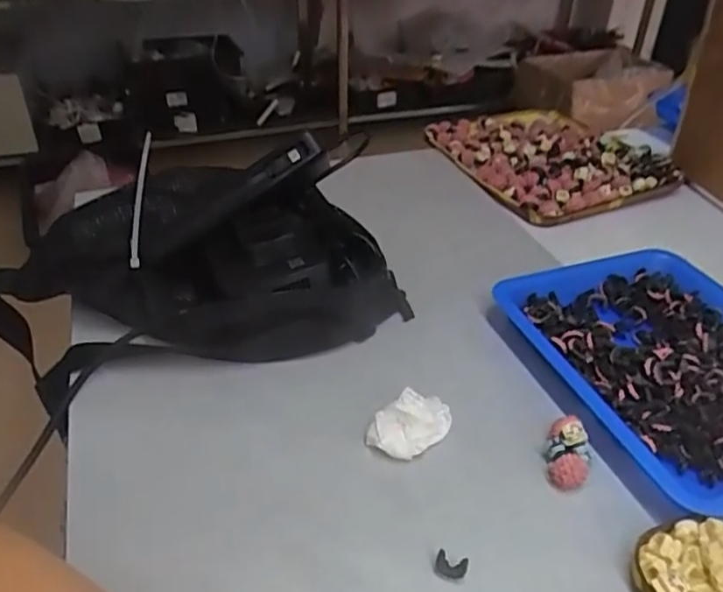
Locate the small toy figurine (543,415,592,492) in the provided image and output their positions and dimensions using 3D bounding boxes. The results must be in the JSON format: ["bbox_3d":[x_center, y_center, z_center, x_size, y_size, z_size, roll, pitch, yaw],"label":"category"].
[{"bbox_3d":[0.121,0.092,0.368,0.025,0.021,0.037,11,38,14],"label":"small toy figurine"}]

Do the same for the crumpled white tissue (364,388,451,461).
[{"bbox_3d":[0.029,0.079,0.385,0.034,0.017,0.050,30,46,34],"label":"crumpled white tissue"}]

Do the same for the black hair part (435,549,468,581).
[{"bbox_3d":[0.045,0.136,0.316,0.016,0.008,0.010,12,39,15],"label":"black hair part"}]

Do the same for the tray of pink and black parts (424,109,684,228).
[{"bbox_3d":[0.208,-0.156,0.719,0.205,0.039,0.231,-15,40,-19],"label":"tray of pink and black parts"}]

